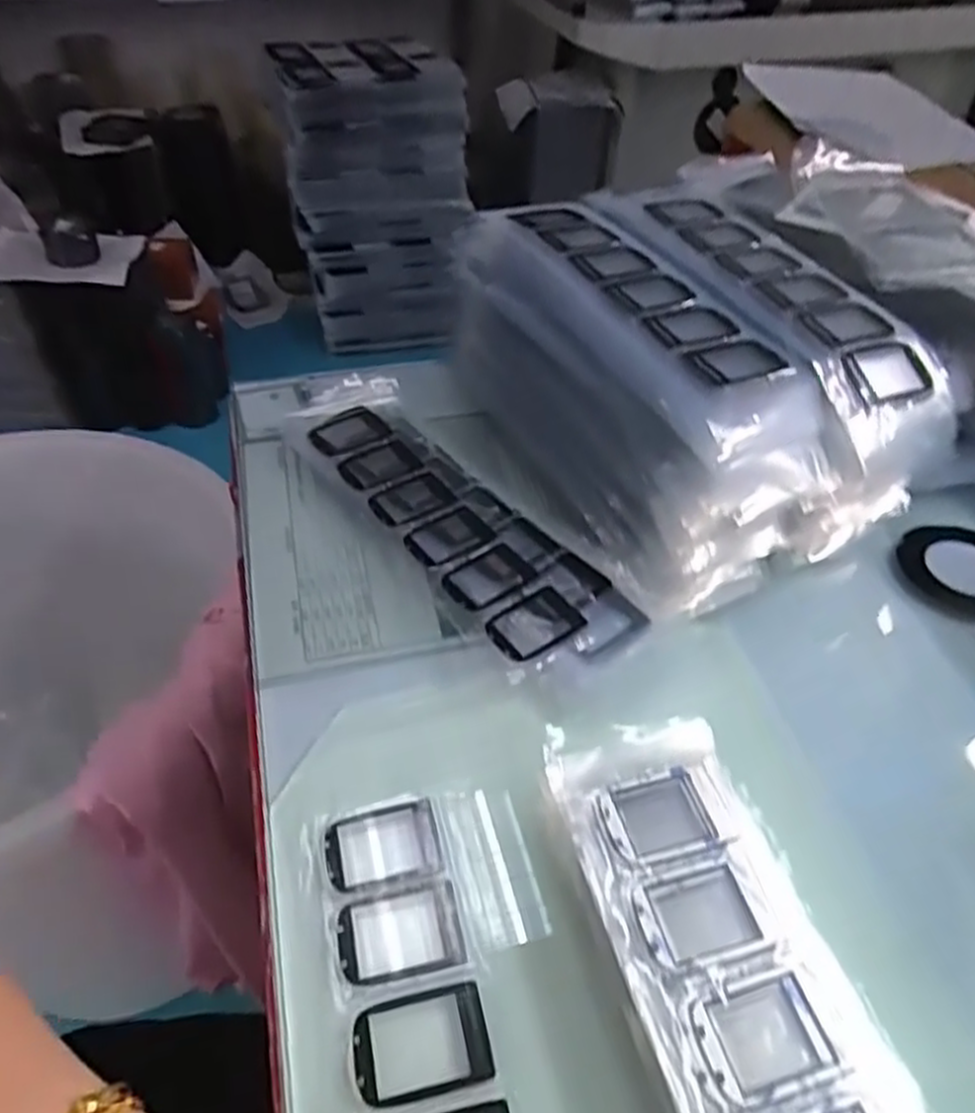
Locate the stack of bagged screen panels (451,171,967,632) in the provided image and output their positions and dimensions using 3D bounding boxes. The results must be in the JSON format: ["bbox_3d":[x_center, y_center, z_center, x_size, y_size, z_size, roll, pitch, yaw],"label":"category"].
[{"bbox_3d":[0.133,-0.134,0.525,0.237,0.110,0.293,-13,48,-16],"label":"stack of bagged screen panels"}]

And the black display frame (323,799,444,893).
[{"bbox_3d":[-0.048,0.131,0.355,0.051,0.004,0.036,-8,47,-11],"label":"black display frame"}]

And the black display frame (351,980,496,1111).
[{"bbox_3d":[-0.026,0.189,0.303,0.052,0.005,0.036,-10,53,-13],"label":"black display frame"}]

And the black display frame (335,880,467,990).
[{"bbox_3d":[-0.037,0.158,0.328,0.051,0.004,0.036,-8,47,-11],"label":"black display frame"}]

